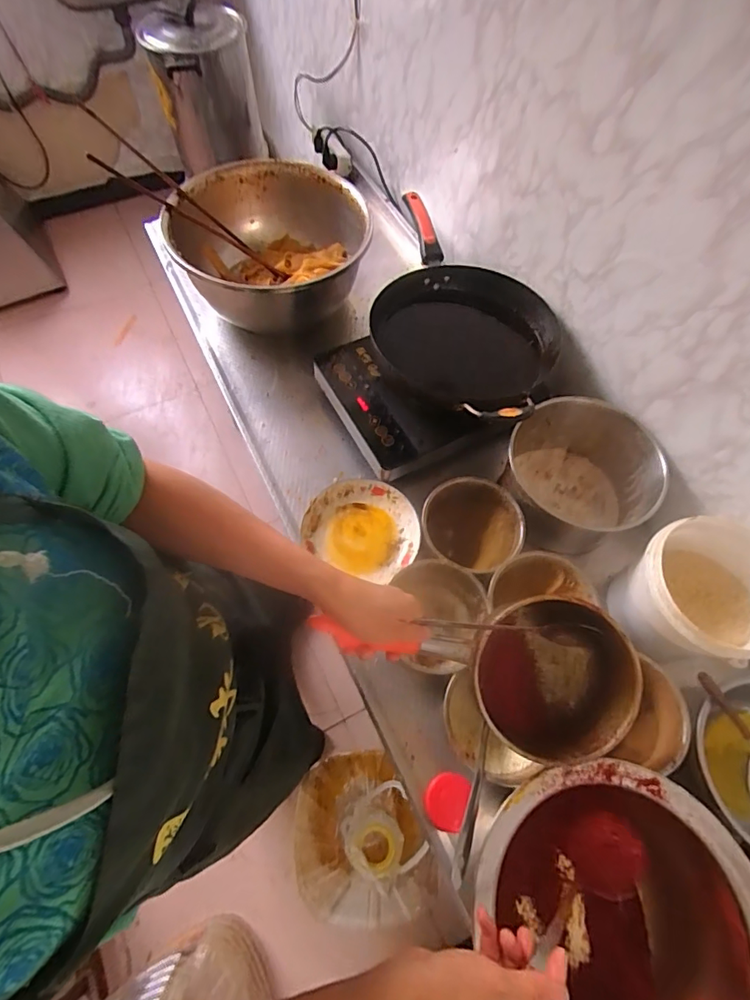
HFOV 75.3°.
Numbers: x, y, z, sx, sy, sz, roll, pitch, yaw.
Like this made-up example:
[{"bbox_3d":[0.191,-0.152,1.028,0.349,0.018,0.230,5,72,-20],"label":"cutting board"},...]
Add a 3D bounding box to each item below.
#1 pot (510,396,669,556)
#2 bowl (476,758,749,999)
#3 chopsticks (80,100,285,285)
[{"bbox_3d":[0.324,-0.035,0.807,0.230,0.149,0.226,1,63,-1],"label":"pot"},{"bbox_3d":[0.261,0.455,0.543,0.269,0.183,0.286,1,63,-1],"label":"bowl"},{"bbox_3d":[-0.356,-0.563,0.946,0.422,0.028,0.095,27,57,-32],"label":"chopsticks"}]

